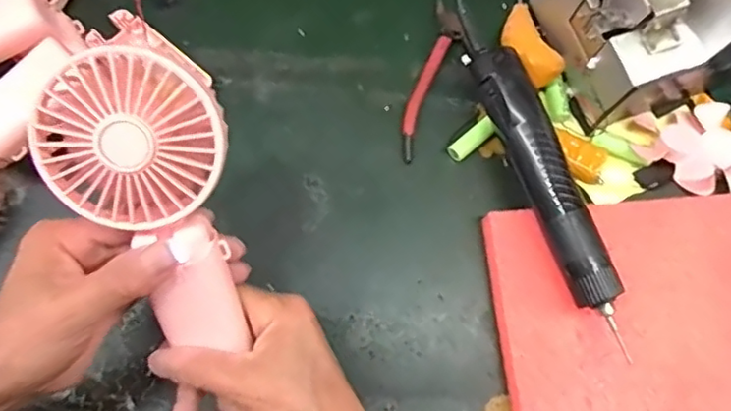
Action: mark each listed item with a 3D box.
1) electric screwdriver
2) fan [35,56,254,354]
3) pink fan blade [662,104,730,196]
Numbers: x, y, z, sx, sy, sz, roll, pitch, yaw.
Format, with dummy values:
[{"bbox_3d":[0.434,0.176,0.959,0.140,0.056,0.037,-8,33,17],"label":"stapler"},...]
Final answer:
[{"bbox_3d":[0.133,-0.009,0.435,0.039,0.043,0.235,-19,76,-8],"label":"electric screwdriver"},{"bbox_3d":[-0.105,0.003,0.315,0.086,0.036,0.162,-18,116,-6],"label":"fan"},{"bbox_3d":[0.273,-0.042,0.464,0.080,0.015,0.071,-32,79,-11],"label":"pink fan blade"}]

